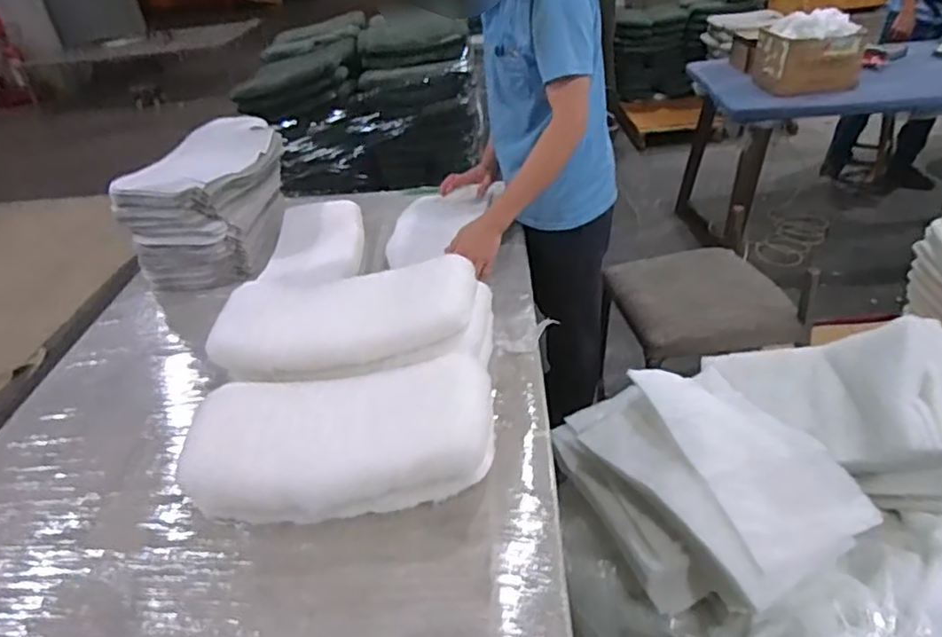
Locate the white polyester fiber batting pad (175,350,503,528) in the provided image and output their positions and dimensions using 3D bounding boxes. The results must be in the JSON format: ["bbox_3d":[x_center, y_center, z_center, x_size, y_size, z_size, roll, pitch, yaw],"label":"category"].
[{"bbox_3d":[-0.201,0.185,1.000,0.472,0.113,0.204,-7,34,1],"label":"white polyester fiber batting pad"}]

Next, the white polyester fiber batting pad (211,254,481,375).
[{"bbox_3d":[-0.220,-0.001,1.108,0.464,0.091,0.209,-5,34,3],"label":"white polyester fiber batting pad"}]

